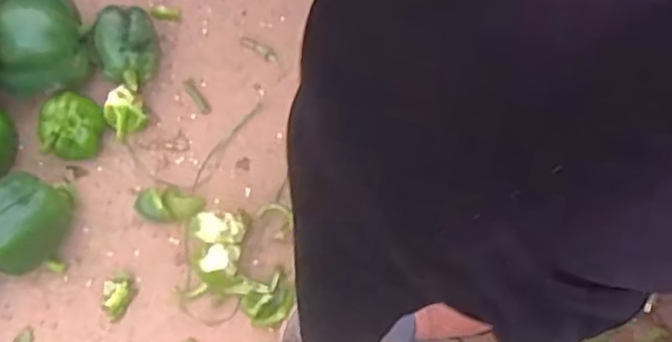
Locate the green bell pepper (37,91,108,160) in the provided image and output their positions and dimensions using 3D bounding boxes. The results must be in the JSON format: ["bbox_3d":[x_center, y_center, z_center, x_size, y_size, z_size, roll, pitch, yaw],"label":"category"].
[{"bbox_3d":[-0.234,-0.039,0.635,0.050,0.045,0.056,14,75,6],"label":"green bell pepper"}]

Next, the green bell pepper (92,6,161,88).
[{"bbox_3d":[-0.189,-0.110,0.657,0.052,0.057,0.064,7,74,4],"label":"green bell pepper"}]

